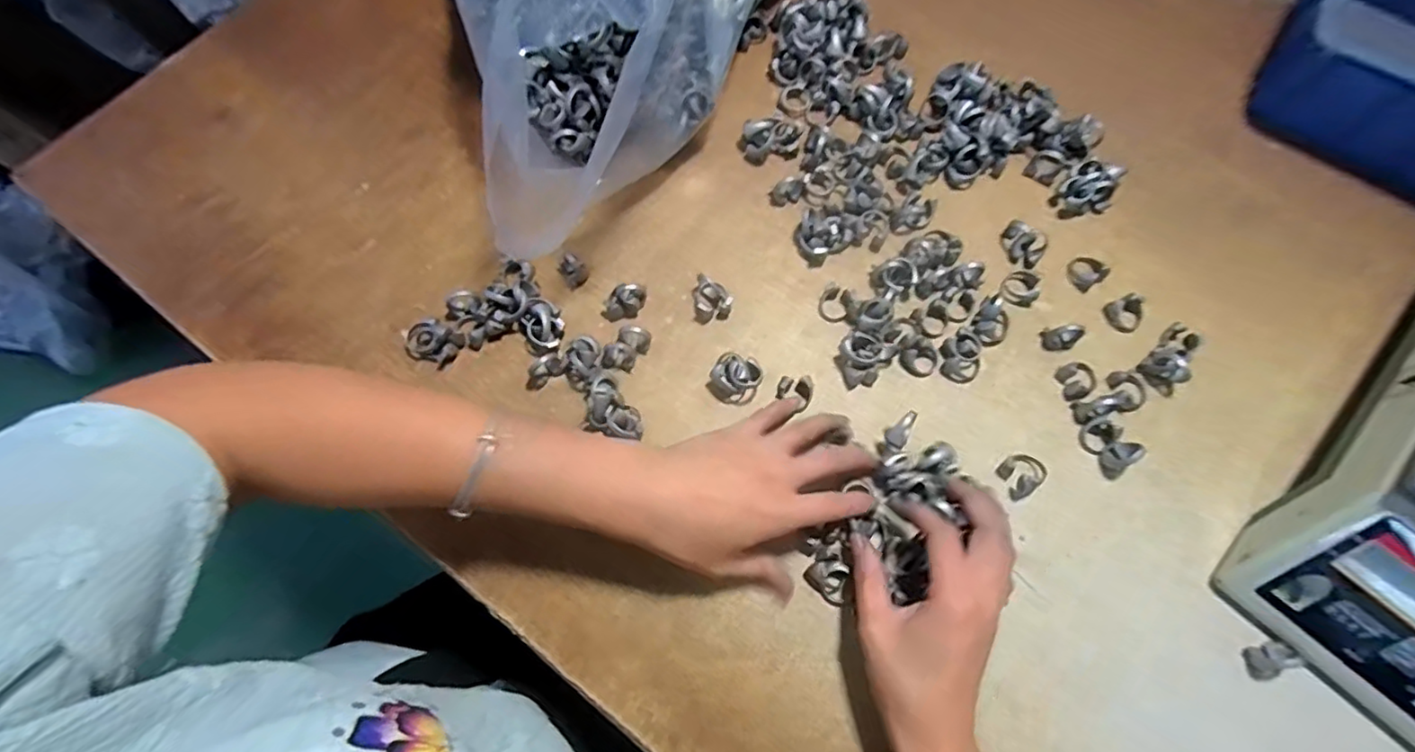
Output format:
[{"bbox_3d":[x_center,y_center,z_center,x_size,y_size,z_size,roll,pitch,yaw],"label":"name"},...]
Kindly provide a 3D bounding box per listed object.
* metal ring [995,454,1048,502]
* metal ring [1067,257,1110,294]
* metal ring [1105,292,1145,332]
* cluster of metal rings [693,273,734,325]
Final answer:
[{"bbox_3d":[0.202,0.062,0.391,0.026,0.018,0.025,0,72,-1],"label":"metal ring"},{"bbox_3d":[0.271,-0.075,0.438,0.022,0.011,0.023,0,72,-1],"label":"metal ring"},{"bbox_3d":[0.292,-0.044,0.426,0.024,0.012,0.023,0,72,-1],"label":"metal ring"},{"bbox_3d":[0.004,-0.052,0.424,0.027,0.016,0.029,9,72,2],"label":"cluster of metal rings"}]

